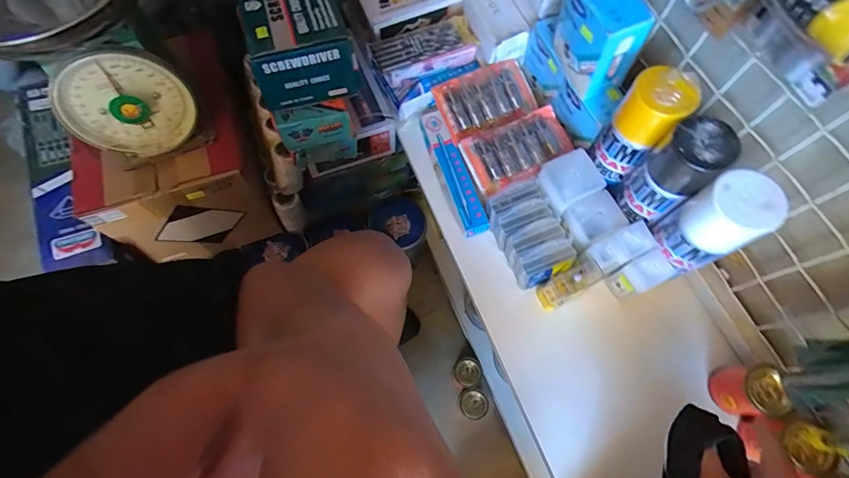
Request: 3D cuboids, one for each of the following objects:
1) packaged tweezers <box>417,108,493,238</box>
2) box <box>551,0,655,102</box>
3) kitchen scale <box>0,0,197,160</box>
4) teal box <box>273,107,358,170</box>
[{"bbox_3d":[0.040,-0.104,0.607,0.041,0.022,0.210,-19,69,-8],"label":"packaged tweezers"},{"bbox_3d":[0.203,-0.246,0.488,0.058,0.110,0.098,-18,69,-8],"label":"box"},{"bbox_3d":[-0.381,-0.227,0.471,0.184,0.220,0.216,-23,70,-10],"label":"kitchen scale"},{"bbox_3d":[-0.146,-0.143,0.560,0.089,0.078,0.048,-24,70,-10],"label":"teal box"}]

